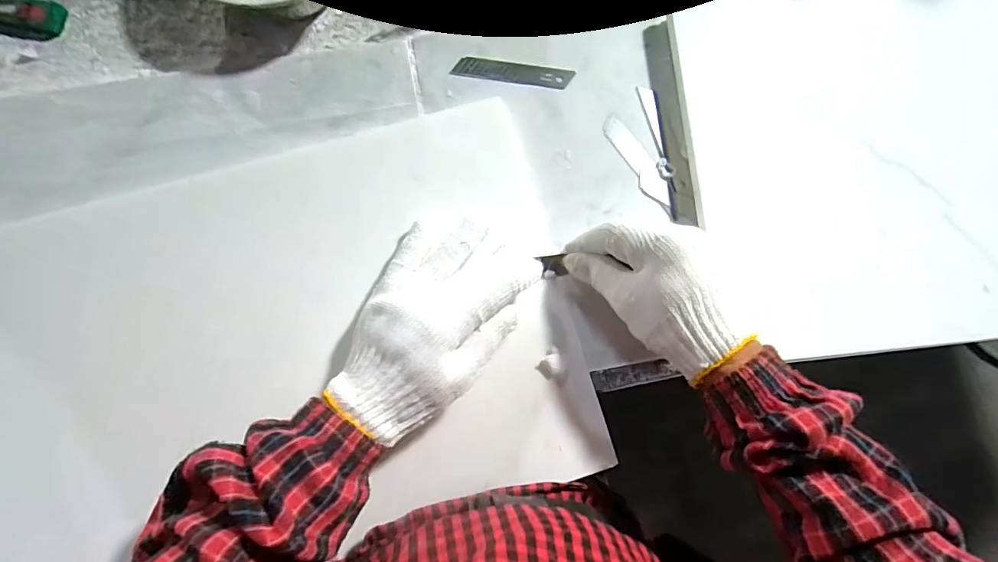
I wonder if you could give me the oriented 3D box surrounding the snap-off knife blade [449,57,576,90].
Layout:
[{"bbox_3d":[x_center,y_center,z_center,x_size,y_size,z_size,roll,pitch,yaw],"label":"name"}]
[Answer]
[{"bbox_3d":[0.013,-0.177,0.389,0.099,0.004,0.018,7,83,-1],"label":"snap-off knife blade"}]

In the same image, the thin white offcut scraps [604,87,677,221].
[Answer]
[{"bbox_3d":[0.121,-0.108,0.390,0.049,0.004,0.113,-11,83,-3],"label":"thin white offcut scraps"}]

